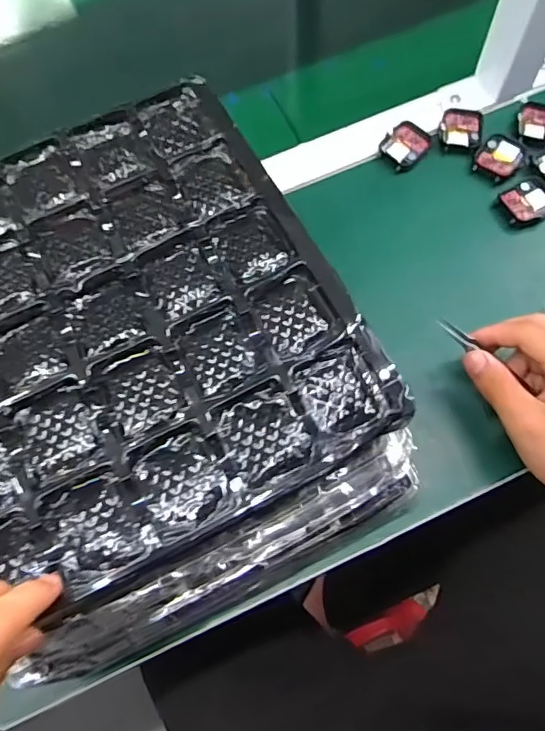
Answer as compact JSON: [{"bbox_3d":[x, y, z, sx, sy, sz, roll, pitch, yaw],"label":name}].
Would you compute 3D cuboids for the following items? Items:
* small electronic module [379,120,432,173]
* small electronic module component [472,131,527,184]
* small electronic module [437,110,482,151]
[{"bbox_3d":[0.122,-0.202,0.484,0.046,0.006,0.038,-40,71,-12],"label":"small electronic module"},{"bbox_3d":[0.203,-0.187,0.473,0.041,0.004,0.047,38,75,16],"label":"small electronic module component"},{"bbox_3d":[0.174,-0.218,0.487,0.038,0.004,0.046,10,69,7],"label":"small electronic module"}]

